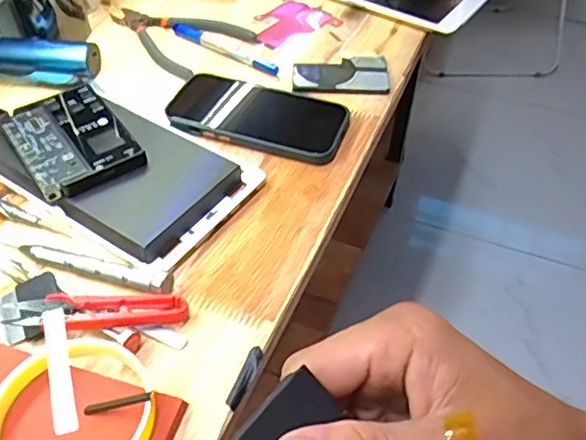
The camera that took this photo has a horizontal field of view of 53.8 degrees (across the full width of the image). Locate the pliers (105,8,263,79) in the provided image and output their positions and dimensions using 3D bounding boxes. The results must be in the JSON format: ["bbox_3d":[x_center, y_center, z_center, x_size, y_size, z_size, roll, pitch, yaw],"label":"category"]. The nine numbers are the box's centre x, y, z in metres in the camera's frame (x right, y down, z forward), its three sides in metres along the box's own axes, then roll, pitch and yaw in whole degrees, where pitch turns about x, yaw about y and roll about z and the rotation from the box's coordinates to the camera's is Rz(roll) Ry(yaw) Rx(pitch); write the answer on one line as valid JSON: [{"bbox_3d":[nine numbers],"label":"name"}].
[{"bbox_3d":[-0.118,-0.195,0.586,0.140,0.009,0.092,37,56,25],"label":"pliers"}]

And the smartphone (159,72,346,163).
[{"bbox_3d":[-0.028,-0.095,0.500,0.149,0.010,0.086,15,49,8],"label":"smartphone"}]

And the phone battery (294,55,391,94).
[{"bbox_3d":[0.045,-0.139,0.549,0.089,0.007,0.056,3,49,-3],"label":"phone battery"}]

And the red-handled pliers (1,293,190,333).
[{"bbox_3d":[-0.116,0.058,0.347,0.103,0.016,0.024,-2,49,-6],"label":"red-handled pliers"}]

